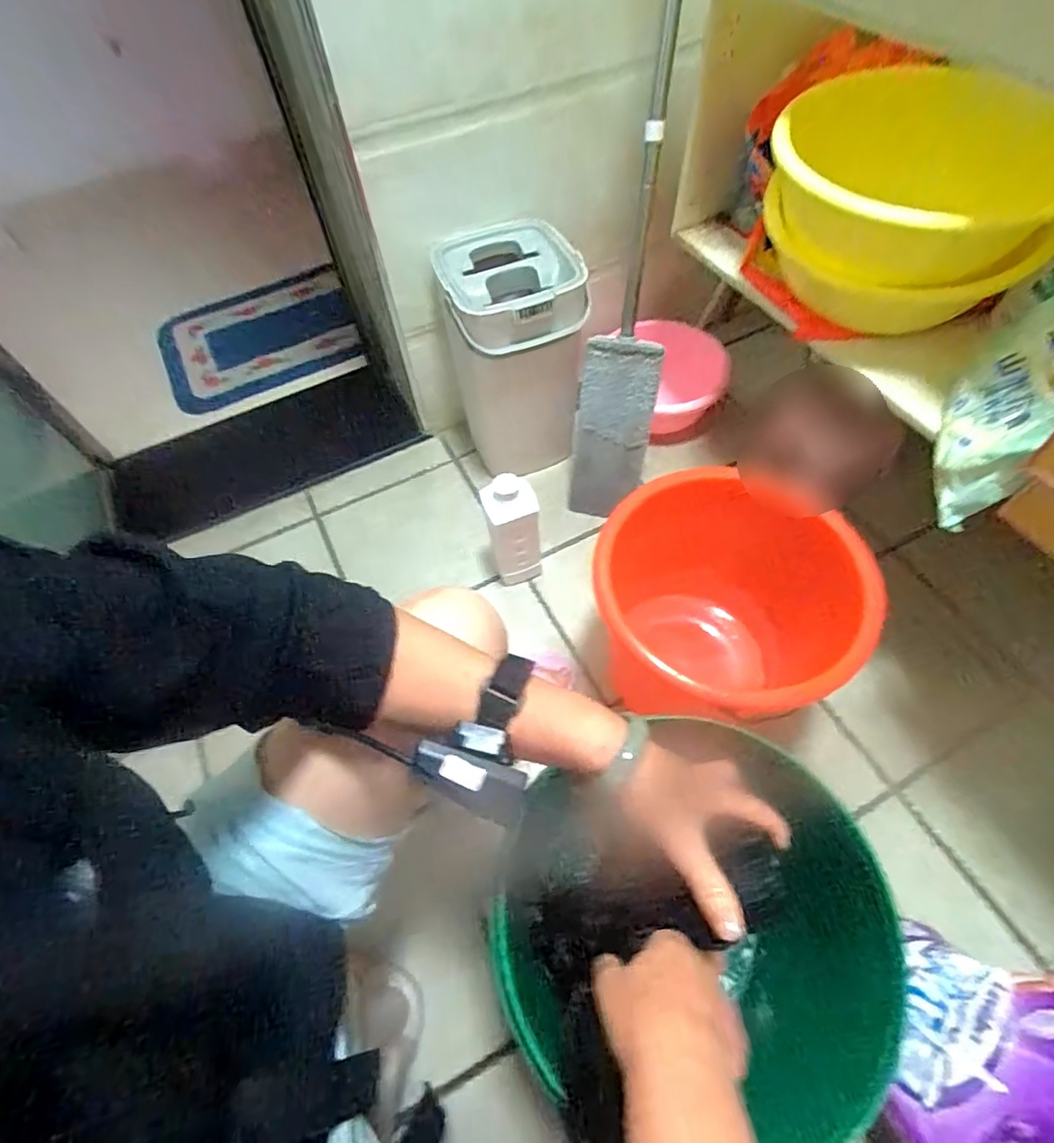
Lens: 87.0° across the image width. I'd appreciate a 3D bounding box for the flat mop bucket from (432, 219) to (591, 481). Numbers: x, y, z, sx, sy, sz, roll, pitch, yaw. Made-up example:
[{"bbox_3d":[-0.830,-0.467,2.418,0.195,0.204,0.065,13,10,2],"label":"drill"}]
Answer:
[{"bbox_3d":[-0.017,-0.370,0.996,0.214,0.372,0.195,-1,59,2],"label":"flat mop bucket"}]

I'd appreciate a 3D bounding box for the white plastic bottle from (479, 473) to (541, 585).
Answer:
[{"bbox_3d":[-0.022,-0.064,0.915,0.081,0.219,0.064,-14,60,-5],"label":"white plastic bottle"}]

